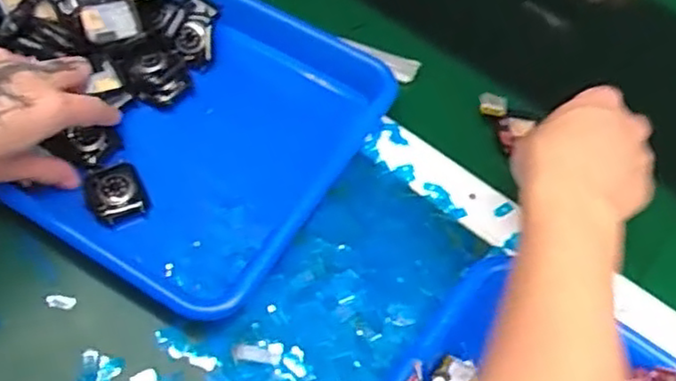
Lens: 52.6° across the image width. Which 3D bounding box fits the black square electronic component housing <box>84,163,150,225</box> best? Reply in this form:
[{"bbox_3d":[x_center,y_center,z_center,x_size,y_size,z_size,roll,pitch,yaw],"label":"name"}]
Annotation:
[{"bbox_3d":[-0.155,0.001,0.477,0.037,0.008,0.044,-23,61,-18],"label":"black square electronic component housing"}]

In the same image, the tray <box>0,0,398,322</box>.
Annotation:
[{"bbox_3d":[-0.157,-0.077,0.509,0.336,0.042,0.239,30,59,14],"label":"tray"}]

